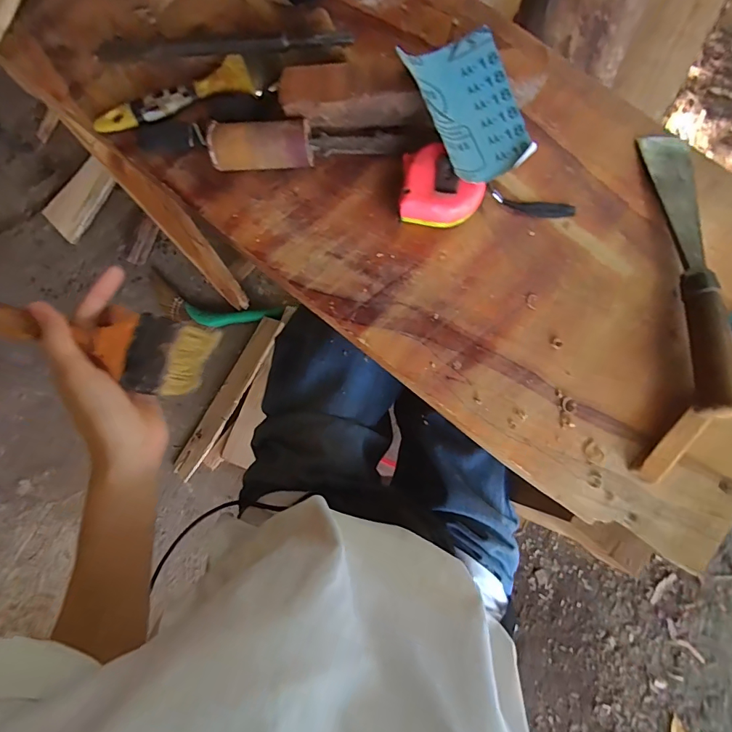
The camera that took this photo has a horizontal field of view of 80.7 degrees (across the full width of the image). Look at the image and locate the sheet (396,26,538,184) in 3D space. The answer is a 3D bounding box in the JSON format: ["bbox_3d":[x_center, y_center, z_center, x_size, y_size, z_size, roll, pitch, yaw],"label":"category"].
[{"bbox_3d":[0.085,-0.206,0.348,0.072,0.034,0.110,-22,77,-5],"label":"sheet"}]

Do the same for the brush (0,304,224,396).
[{"bbox_3d":[-0.202,-0.020,0.316,0.168,0.025,0.057,14,76,-15],"label":"brush"}]

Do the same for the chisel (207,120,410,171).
[{"bbox_3d":[-0.047,-0.187,0.363,0.159,0.038,0.030,-9,81,-2],"label":"chisel"}]

